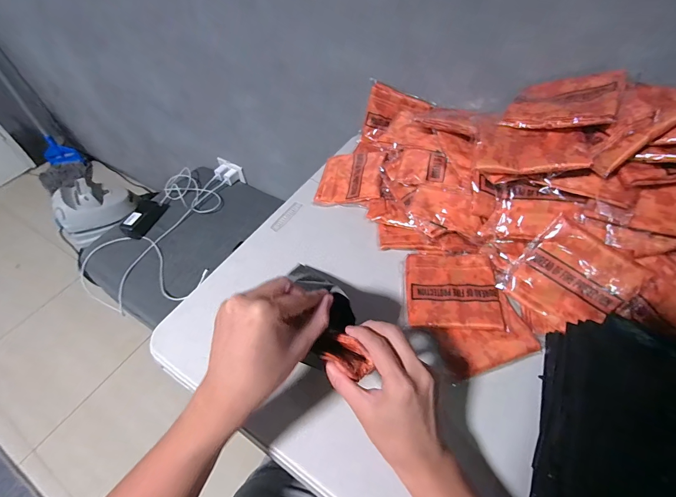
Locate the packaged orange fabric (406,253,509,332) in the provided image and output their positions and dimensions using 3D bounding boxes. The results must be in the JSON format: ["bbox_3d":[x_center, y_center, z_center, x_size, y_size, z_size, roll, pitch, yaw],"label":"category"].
[{"bbox_3d":[0.166,0.058,0.483,0.127,0.012,0.120,2,51,5],"label":"packaged orange fabric"}]

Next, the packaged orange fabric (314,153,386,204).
[{"bbox_3d":[0.025,-0.138,0.629,0.118,0.018,0.123,-3,55,19],"label":"packaged orange fabric"}]

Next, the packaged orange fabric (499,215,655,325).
[{"bbox_3d":[0.308,0.041,0.440,0.127,0.012,0.119,39,105,15],"label":"packaged orange fabric"}]

